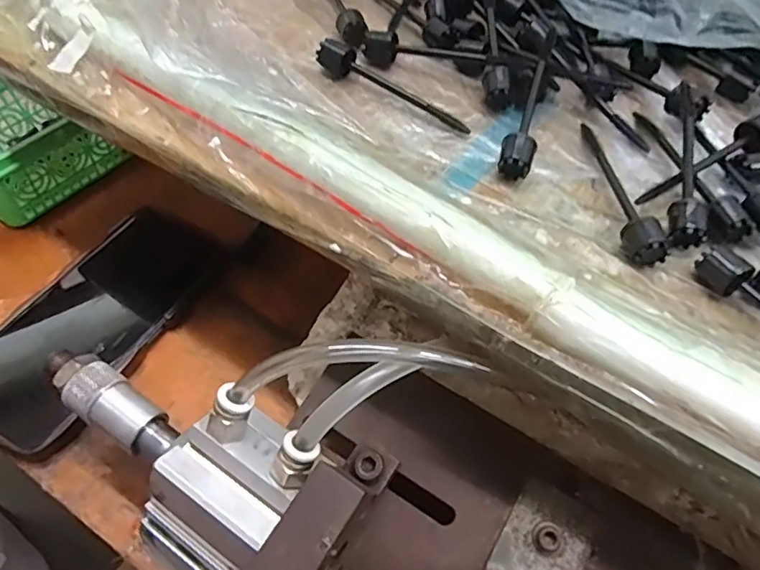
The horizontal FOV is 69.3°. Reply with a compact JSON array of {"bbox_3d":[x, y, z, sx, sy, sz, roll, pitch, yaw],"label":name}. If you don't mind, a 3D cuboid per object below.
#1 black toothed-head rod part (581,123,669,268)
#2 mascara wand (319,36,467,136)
[{"bbox_3d":[0.104,-0.045,0.239,0.013,0.016,0.085,2,53,-5],"label":"black toothed-head rod part"},{"bbox_3d":[0.008,-0.100,0.269,0.083,0.016,0.017,30,56,15],"label":"mascara wand"}]

